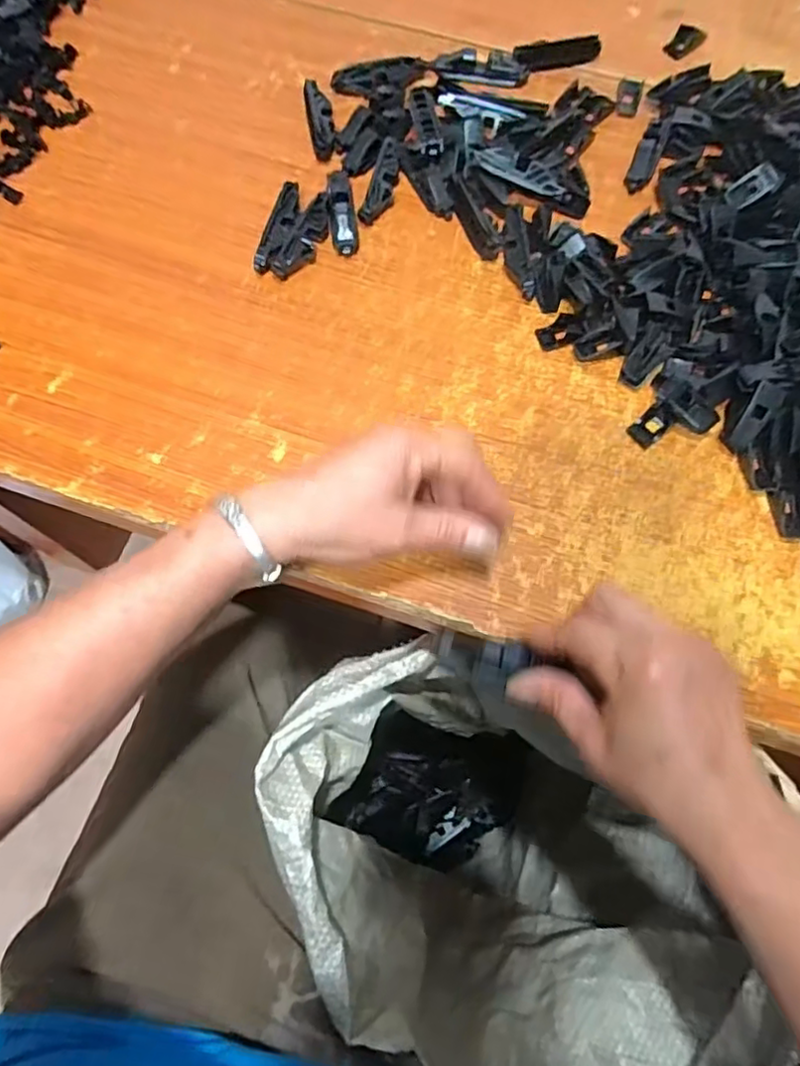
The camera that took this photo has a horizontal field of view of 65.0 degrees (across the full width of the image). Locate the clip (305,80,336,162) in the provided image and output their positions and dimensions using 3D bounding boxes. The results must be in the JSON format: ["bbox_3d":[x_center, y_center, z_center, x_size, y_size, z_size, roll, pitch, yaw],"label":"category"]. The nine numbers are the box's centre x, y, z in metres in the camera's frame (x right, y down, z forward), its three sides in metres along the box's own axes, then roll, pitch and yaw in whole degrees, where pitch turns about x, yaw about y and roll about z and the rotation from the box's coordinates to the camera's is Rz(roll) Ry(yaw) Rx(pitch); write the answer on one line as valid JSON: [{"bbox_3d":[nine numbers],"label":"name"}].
[{"bbox_3d":[-0.063,-0.328,0.495,0.019,0.014,0.062,-6,70,-4],"label":"clip"}]

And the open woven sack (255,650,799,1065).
[{"bbox_3d":[0.062,0.302,0.612,0.334,0.498,0.261,16,70,5],"label":"open woven sack"}]

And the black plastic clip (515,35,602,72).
[{"bbox_3d":[0.134,-0.405,0.530,0.076,0.012,0.021,-16,71,-7],"label":"black plastic clip"}]

